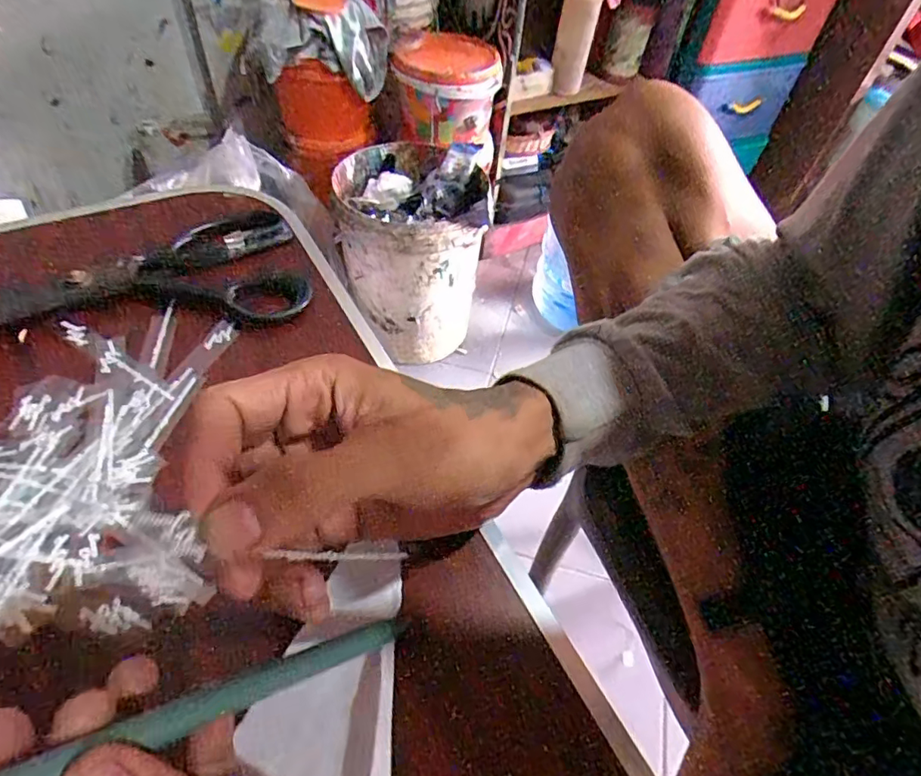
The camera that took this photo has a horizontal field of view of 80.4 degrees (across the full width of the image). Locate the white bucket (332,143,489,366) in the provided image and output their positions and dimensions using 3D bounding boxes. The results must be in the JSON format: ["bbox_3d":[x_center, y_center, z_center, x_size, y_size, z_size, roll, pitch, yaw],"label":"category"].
[{"bbox_3d":[-0.102,-0.274,1.164,0.286,0.394,0.279,3,50,-3],"label":"white bucket"}]

